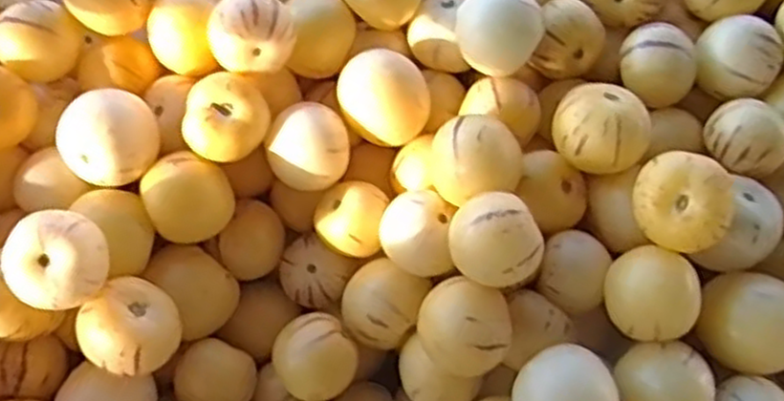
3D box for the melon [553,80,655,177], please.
[{"bbox_3d":[0.130,-0.043,0.476,0.056,0.045,0.050,23,64,9],"label":"melon"}]

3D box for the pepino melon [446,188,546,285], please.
[{"bbox_3d":[0.058,0.027,0.440,0.050,0.052,0.046,1,63,-2],"label":"pepino melon"}]

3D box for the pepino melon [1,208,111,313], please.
[{"bbox_3d":[-0.188,0.035,0.430,0.045,0.045,0.052,39,68,16],"label":"pepino melon"}]

